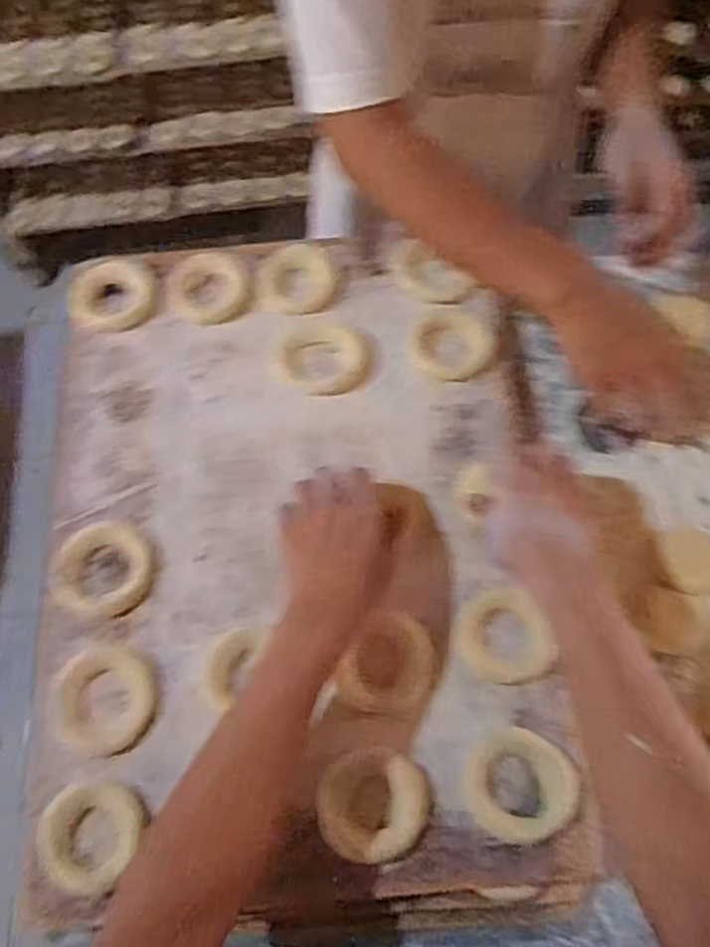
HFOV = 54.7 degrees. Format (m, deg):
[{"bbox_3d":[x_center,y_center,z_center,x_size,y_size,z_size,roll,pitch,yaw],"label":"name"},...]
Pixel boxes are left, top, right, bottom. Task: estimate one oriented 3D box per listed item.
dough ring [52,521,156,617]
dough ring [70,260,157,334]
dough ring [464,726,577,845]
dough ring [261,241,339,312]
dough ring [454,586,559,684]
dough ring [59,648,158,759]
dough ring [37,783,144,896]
[{"bbox_3d":[-0.216,0.081,0.594,0.079,0.017,0.078,-1,68,3],"label":"dough ring"},{"bbox_3d":[-0.250,-0.180,0.691,0.089,0.014,0.078,-9,67,0],"label":"dough ring"},{"bbox_3d":[0.123,0.233,0.516,0.080,0.015,0.075,-1,68,3],"label":"dough ring"},{"bbox_3d":[-0.056,-0.203,0.699,0.075,0.015,0.083,15,69,9],"label":"dough ring"},{"bbox_3d":[0.117,0.131,0.552,0.066,0.013,0.073,-20,68,-5],"label":"dough ring"},{"bbox_3d":[-0.197,0.180,0.544,0.071,0.014,0.079,-12,67,-2],"label":"dough ring"},{"bbox_3d":[-0.194,0.263,0.498,0.066,0.014,0.070,-1,68,3],"label":"dough ring"}]

